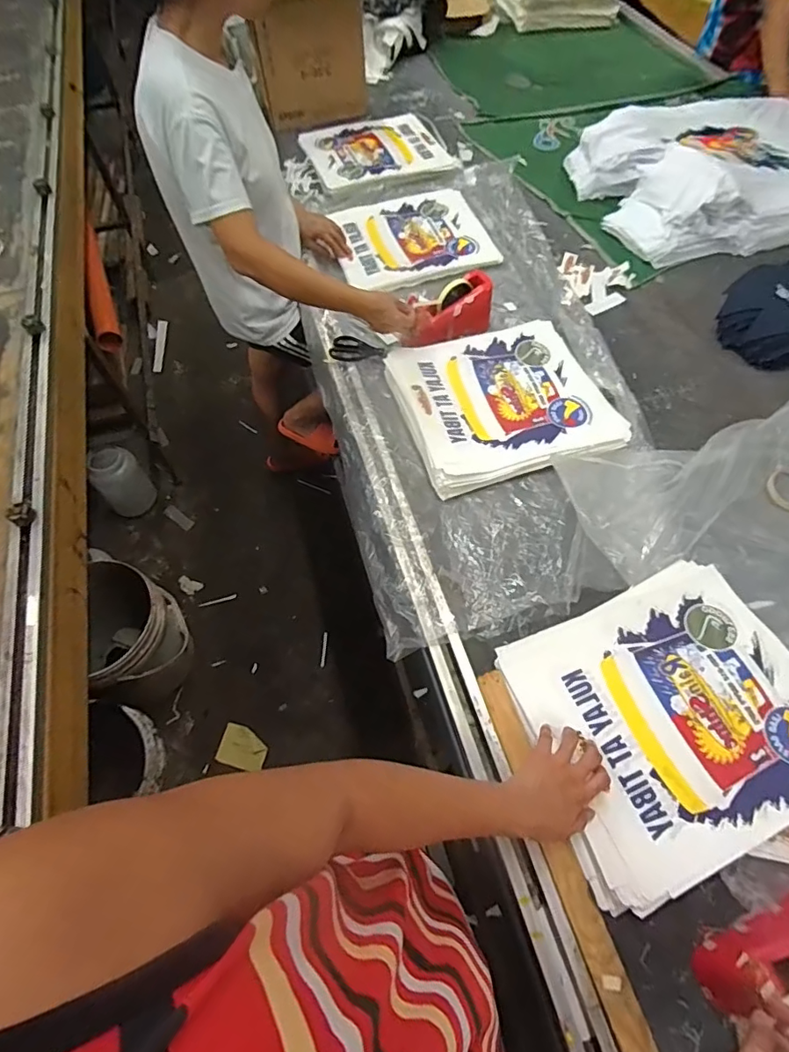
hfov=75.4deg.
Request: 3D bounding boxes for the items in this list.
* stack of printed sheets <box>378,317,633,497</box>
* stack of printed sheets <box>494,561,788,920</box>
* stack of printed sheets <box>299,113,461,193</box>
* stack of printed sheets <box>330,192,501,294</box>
[{"bbox_3d":[0.206,-0.260,1.002,0.385,0.041,0.364,-15,62,-10],"label":"stack of printed sheets"},{"bbox_3d":[0.394,0.260,0.720,0.416,0.028,0.349,-20,63,-12],"label":"stack of printed sheets"},{"bbox_3d":[-0.056,-1.108,1.493,0.391,0.030,0.356,-18,62,-11],"label":"stack of printed sheets"},{"bbox_3d":[0.043,-0.727,1.288,0.370,0.031,0.344,-14,62,-9],"label":"stack of printed sheets"}]

